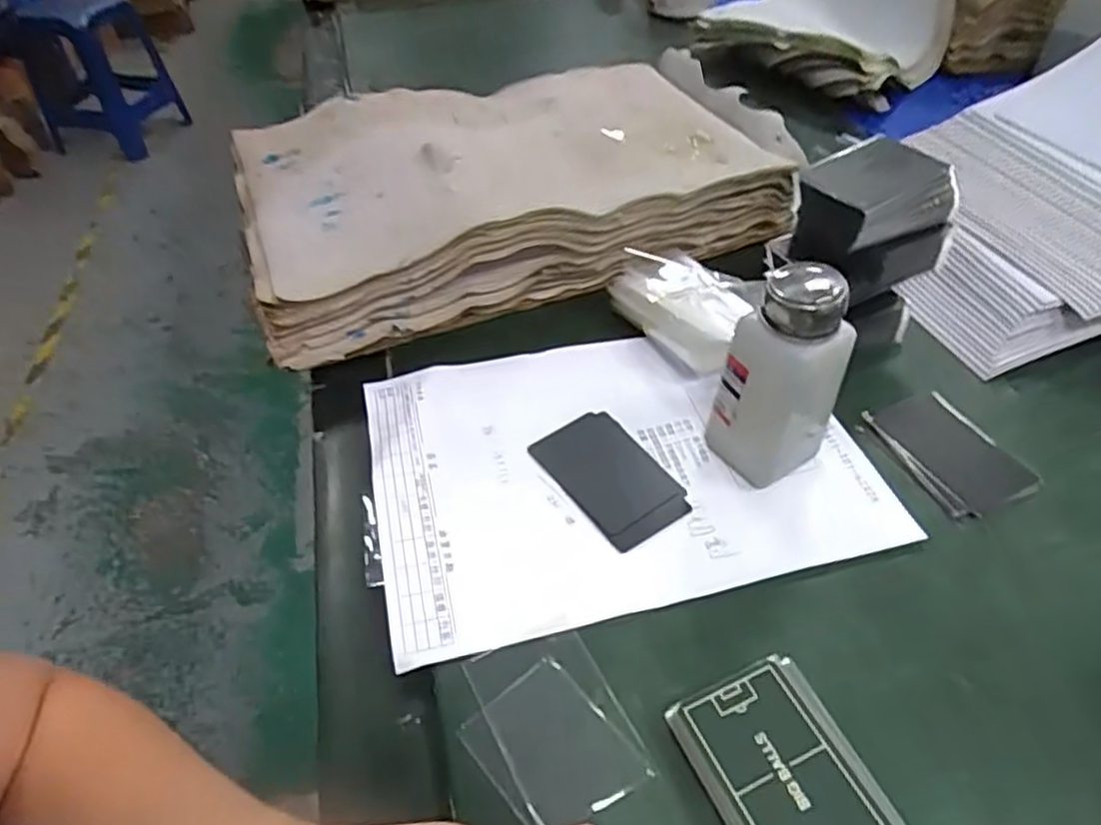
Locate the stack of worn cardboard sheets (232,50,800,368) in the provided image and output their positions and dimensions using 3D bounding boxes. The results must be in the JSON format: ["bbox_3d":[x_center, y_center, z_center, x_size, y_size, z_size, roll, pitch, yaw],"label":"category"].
[{"bbox_3d":[-0.033,-0.196,0.602,0.431,0.085,0.249,-16,48,-13],"label":"stack of worn cardboard sheets"}]

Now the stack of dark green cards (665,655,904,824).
[{"bbox_3d":[0.101,0.156,0.305,0.066,0.018,0.087,-19,49,-15],"label":"stack of dark green cards"}]

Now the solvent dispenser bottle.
[{"bbox_3d":[0.128,-0.018,0.395,0.046,0.125,0.048,-31,53,-25],"label":"solvent dispenser bottle"}]

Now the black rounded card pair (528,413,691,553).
[{"bbox_3d":[0.036,0.038,0.431,0.059,0.004,0.095,-29,52,-23],"label":"black rounded card pair"}]

